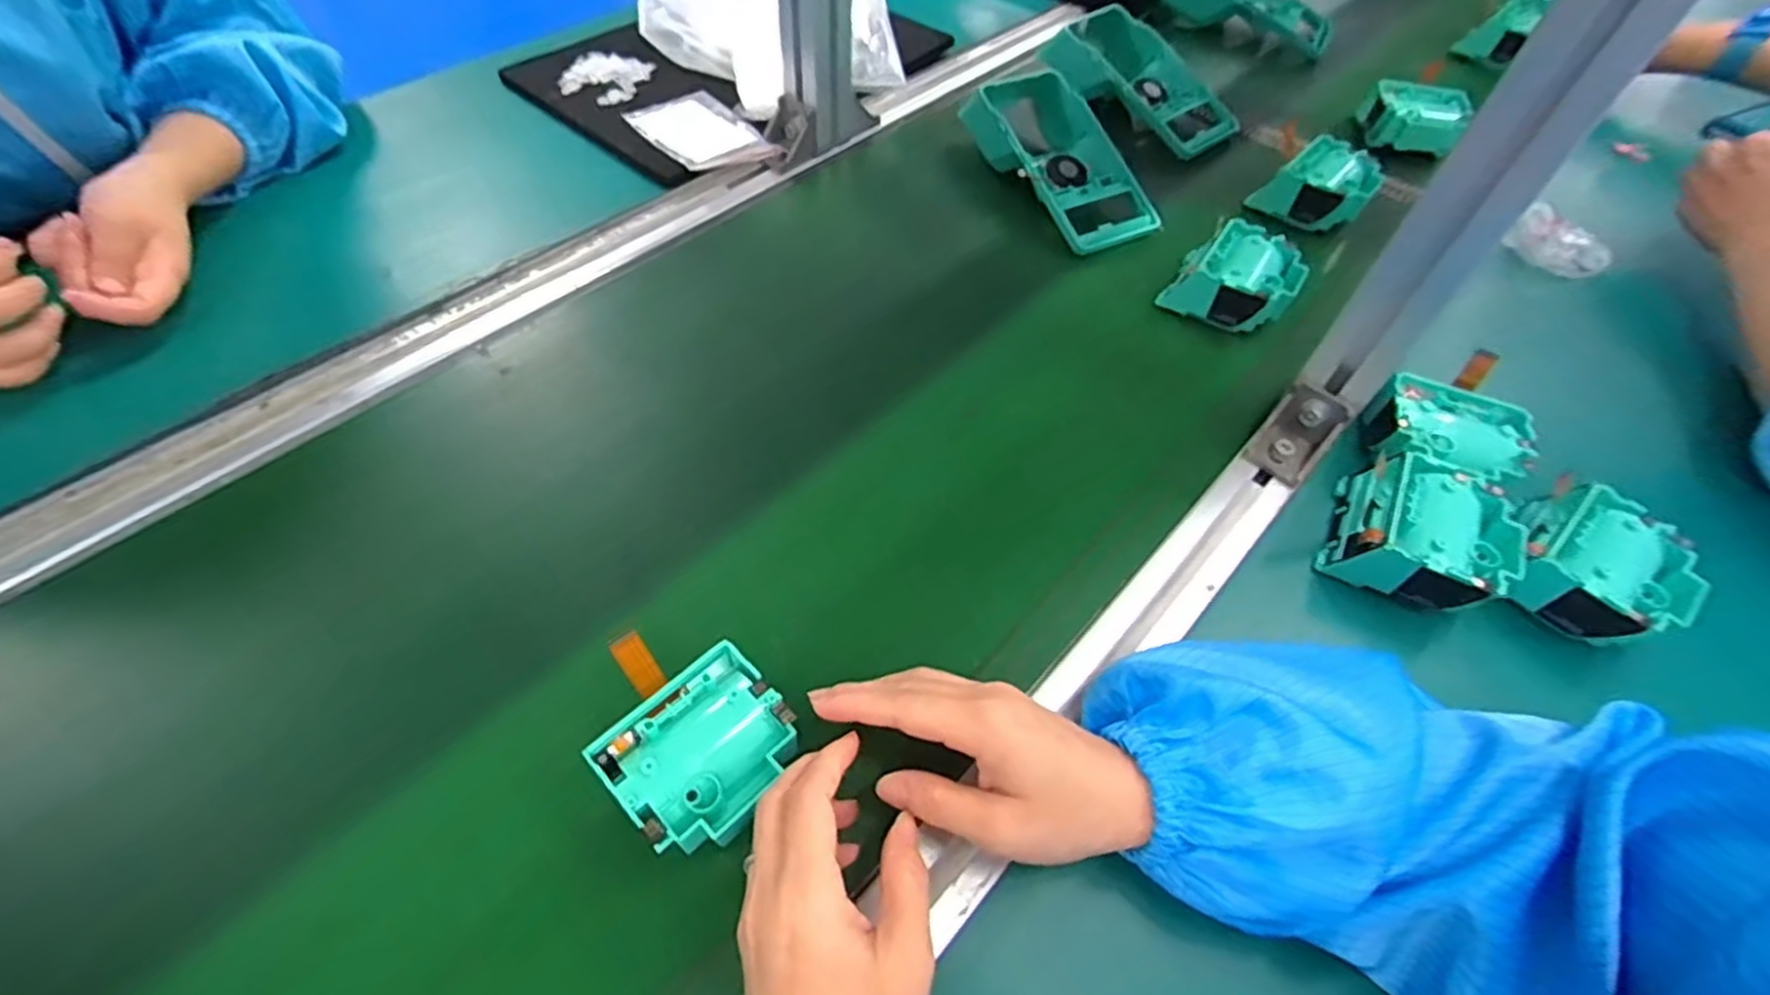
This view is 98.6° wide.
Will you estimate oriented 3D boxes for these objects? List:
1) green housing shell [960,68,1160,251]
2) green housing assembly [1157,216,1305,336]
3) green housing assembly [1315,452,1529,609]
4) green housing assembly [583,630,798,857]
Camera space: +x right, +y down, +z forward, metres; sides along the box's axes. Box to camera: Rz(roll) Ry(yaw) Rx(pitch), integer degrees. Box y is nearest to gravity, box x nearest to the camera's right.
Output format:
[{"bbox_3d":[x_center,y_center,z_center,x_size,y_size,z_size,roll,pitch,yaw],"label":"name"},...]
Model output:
[{"bbox_3d":[0.134,-0.276,0.612,0.092,0.061,0.192,-19,54,-21],"label":"green housing shell"},{"bbox_3d":[0.245,-0.152,0.535,0.076,0.048,0.070,32,54,20],"label":"green housing assembly"},{"bbox_3d":[0.287,0.020,0.409,0.081,0.046,0.081,29,53,18],"label":"green housing assembly"},{"bbox_3d":[-0.082,0.096,0.318,0.072,0.029,0.082,-34,61,-30],"label":"green housing assembly"}]

